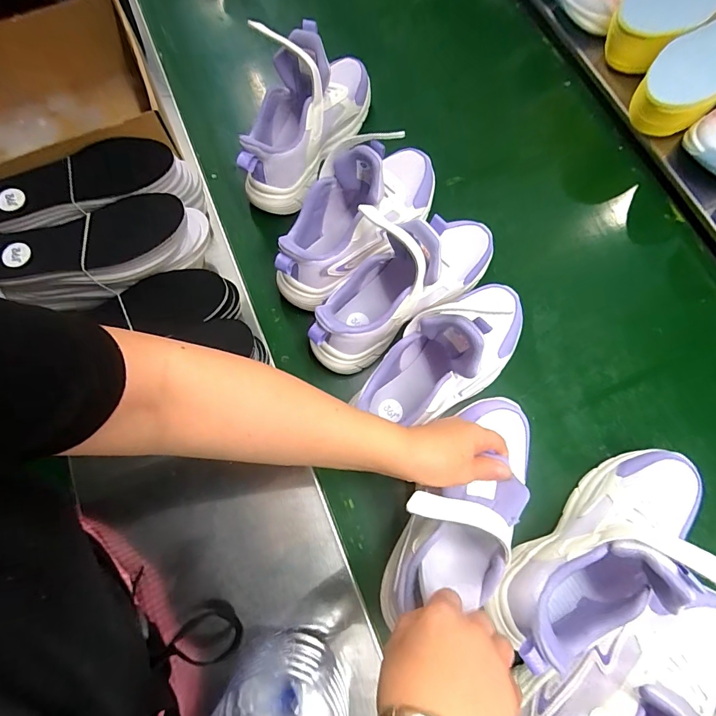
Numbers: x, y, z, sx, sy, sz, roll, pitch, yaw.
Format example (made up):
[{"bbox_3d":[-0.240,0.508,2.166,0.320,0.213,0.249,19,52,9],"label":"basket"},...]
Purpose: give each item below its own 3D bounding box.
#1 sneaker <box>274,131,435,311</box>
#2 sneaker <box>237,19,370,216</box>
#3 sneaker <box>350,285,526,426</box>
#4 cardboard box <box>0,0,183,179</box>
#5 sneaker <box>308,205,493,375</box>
[{"bbox_3d":[0.001,-0.169,0.470,0.090,0.147,0.237,34,76,10],"label":"sneaker"},{"bbox_3d":[-0.071,-0.313,0.516,0.094,0.148,0.243,27,75,9],"label":"sneaker"},{"bbox_3d":[0.109,-0.009,0.420,0.190,0.144,0.080,-35,76,-9],"label":"sneaker"},{"bbox_3d":[-0.378,-0.290,0.496,0.267,0.107,0.250,-21,74,-6],"label":"cardboard box"},{"bbox_3d":[0.052,-0.088,0.449,0.248,0.143,0.118,-34,76,-9],"label":"sneaker"}]

